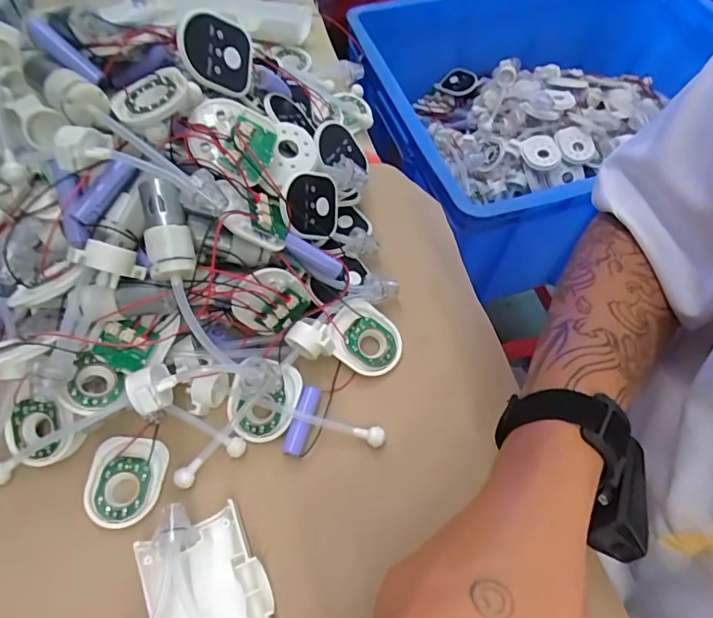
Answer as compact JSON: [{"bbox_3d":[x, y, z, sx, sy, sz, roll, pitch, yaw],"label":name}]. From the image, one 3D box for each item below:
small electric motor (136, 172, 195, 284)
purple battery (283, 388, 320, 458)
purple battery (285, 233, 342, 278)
[{"bbox_3d":[-0.113,-0.048,0.296,0.025,0.021,0.060,-12,87,-9],"label":"small electric motor"},{"bbox_3d":[-0.037,0.078,0.350,0.014,0.014,0.049,17,67,1],"label":"purple battery"},{"bbox_3d":[-0.033,-0.039,0.364,0.048,0.009,0.013,31,54,-26],"label":"purple battery"}]

